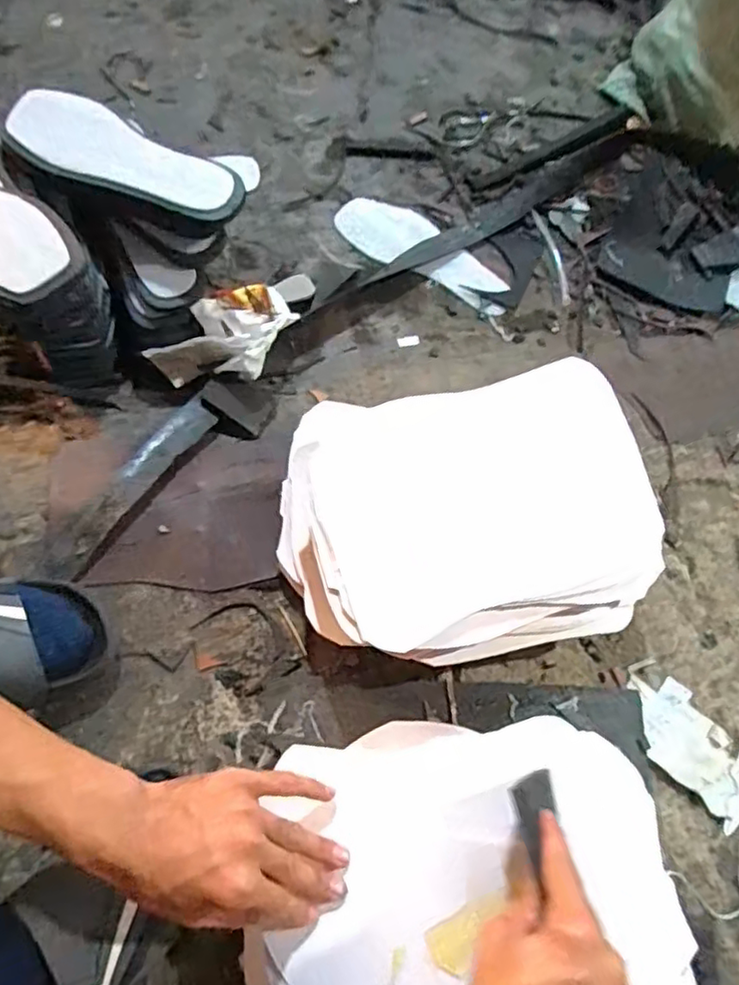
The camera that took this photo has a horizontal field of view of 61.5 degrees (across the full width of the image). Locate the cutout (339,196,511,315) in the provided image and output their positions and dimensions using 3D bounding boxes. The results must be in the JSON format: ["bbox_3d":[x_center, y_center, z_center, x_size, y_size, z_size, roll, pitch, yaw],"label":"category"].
[{"bbox_3d":[0.068,-0.302,0.779,0.236,0.006,0.086,29,71,6],"label":"cutout"}]

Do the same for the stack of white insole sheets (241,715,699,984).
[{"bbox_3d":[0.072,0.275,0.447,0.301,0.051,0.200,-3,68,-4],"label":"stack of white insole sheets"}]

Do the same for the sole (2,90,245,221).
[{"bbox_3d":[-0.237,-0.331,0.610,0.238,0.032,0.082,25,70,6],"label":"sole"}]

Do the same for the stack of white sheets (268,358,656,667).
[{"bbox_3d":[0.079,0.017,0.547,0.312,0.104,0.247,-8,68,-6],"label":"stack of white sheets"}]

